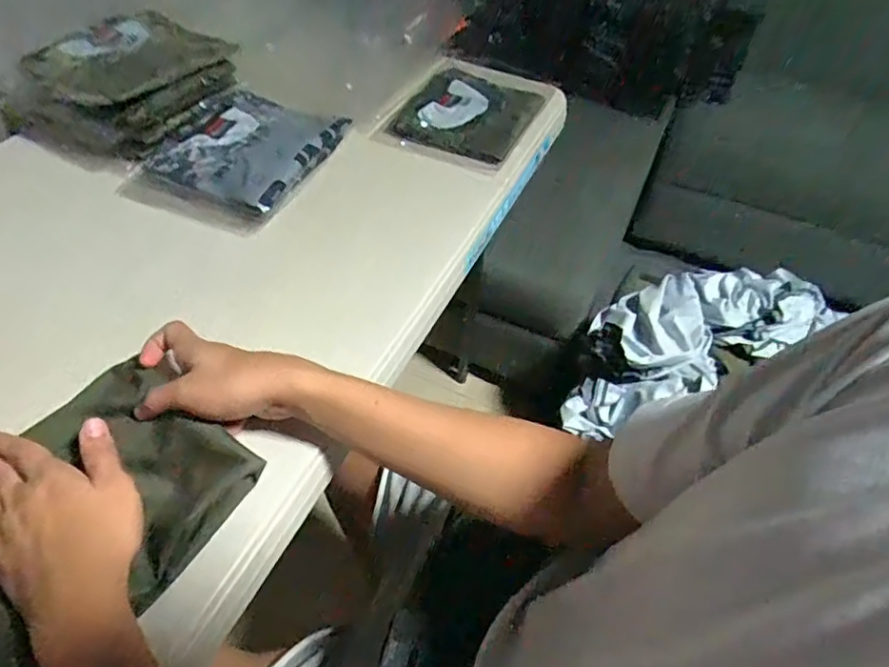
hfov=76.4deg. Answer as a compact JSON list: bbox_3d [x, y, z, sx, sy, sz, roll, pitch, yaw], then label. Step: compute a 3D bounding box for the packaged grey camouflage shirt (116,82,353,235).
[{"bbox_3d":[-0.252,-0.221,0.704,0.182,0.052,0.222,19,51,11],"label":"packaged grey camouflage shirt"}]

